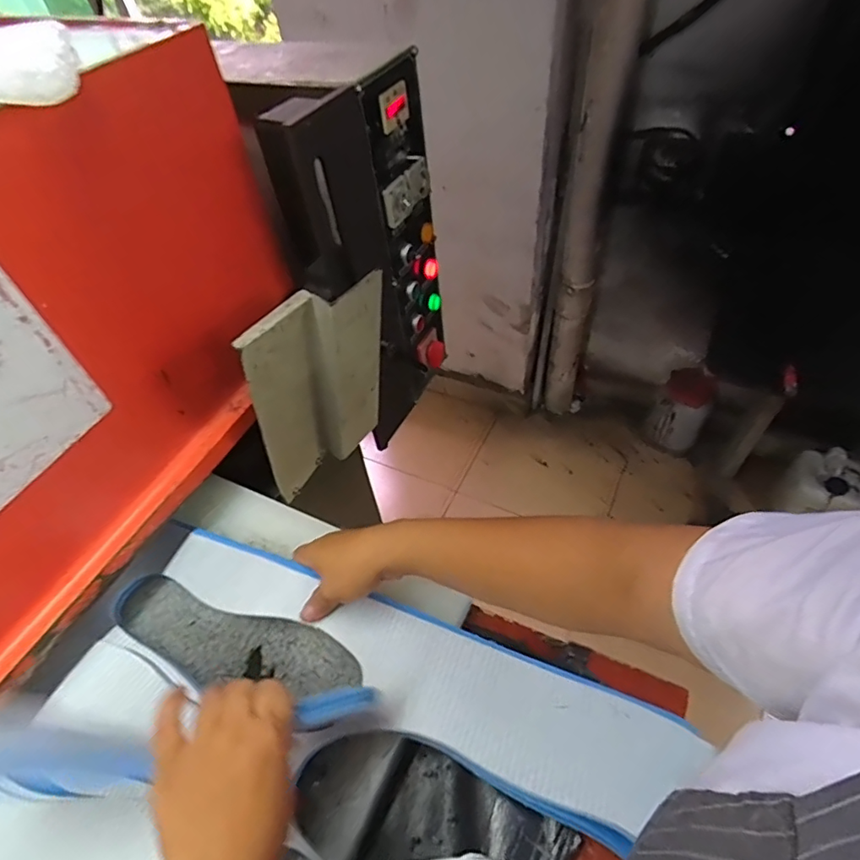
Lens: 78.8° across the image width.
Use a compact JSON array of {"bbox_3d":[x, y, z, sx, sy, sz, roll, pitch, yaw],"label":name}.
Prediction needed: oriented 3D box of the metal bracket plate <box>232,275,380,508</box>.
[{"bbox_3d":[-0.128,-0.045,0.636,0.193,0.291,0.054,-35,58,-22],"label":"metal bracket plate"}]

